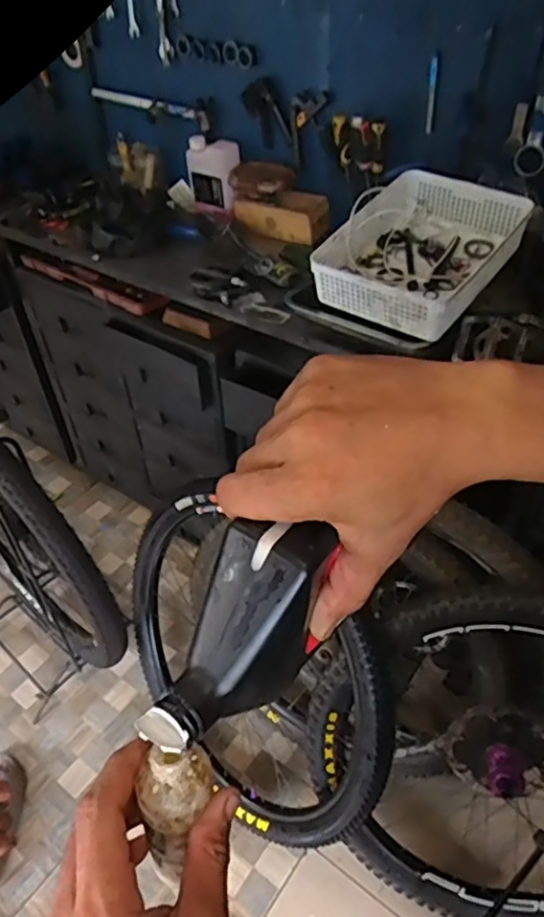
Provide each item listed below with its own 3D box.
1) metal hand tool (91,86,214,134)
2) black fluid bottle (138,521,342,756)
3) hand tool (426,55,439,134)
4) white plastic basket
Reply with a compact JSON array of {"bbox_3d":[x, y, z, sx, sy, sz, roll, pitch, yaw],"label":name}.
[{"bbox_3d":[-0.322,-0.901,1.597,0.423,0.059,0.031,25,49,27],"label":"metal hand tool"},{"bbox_3d":[-0.011,0.086,0.313,0.053,0.051,0.118,29,87,30],"label":"black fluid bottle"},{"bbox_3d":[0.317,-0.711,1.248,0.014,0.153,0.015,-6,43,-3],"label":"hand tool"},{"bbox_3d":[0.267,-0.367,1.106,0.265,0.115,0.350,25,49,27],"label":"white plastic basket"}]

